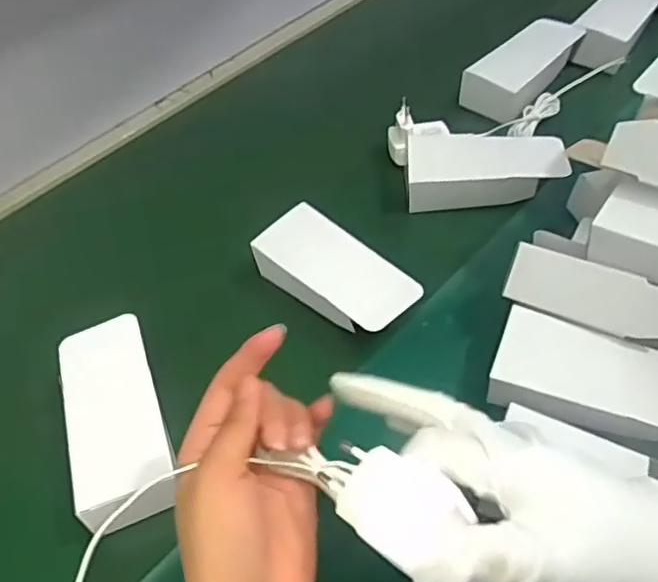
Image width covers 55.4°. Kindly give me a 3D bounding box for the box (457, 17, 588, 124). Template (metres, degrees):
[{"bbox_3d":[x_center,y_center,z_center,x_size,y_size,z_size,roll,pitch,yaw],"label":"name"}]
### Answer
[{"bbox_3d":[0.212,-0.247,0.691,0.072,0.042,0.158,28,54,30],"label":"box"}]

